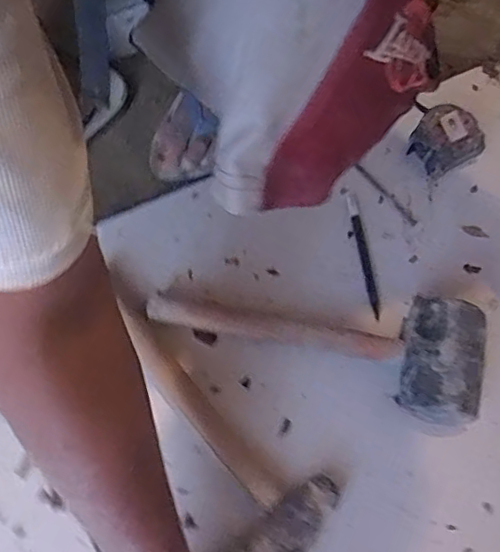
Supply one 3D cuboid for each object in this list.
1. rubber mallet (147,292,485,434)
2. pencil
[{"bbox_3d":[0.063,0.039,0.527,0.302,0.074,0.111,19,67,5],"label":"rubber mallet"},{"bbox_3d":[0.118,-0.024,0.594,0.012,0.008,0.142,-5,67,-5],"label":"pencil"}]

